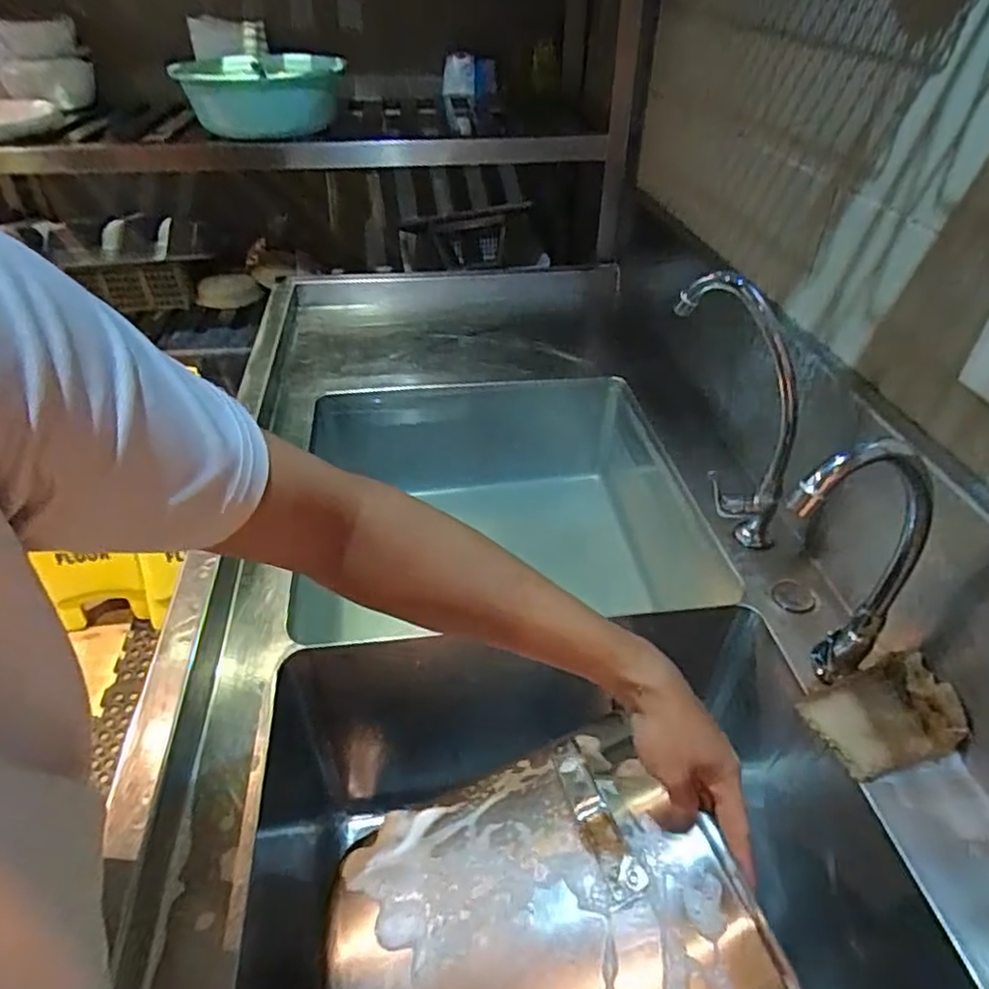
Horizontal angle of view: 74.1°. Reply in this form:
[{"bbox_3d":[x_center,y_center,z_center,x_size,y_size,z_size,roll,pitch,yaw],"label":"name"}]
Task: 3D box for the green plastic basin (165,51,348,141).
[{"bbox_3d":[-0.457,-0.806,1.312,0.288,0.104,0.378,-2,39,-3],"label":"green plastic basin"}]

